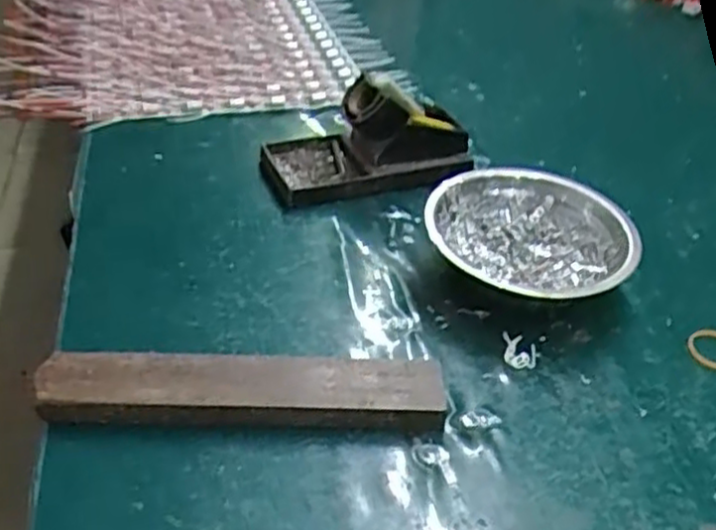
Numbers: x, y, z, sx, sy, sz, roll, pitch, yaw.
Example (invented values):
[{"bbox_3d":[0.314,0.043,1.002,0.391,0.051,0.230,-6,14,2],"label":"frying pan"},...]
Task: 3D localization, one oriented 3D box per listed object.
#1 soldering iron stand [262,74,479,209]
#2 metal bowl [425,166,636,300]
[{"bbox_3d":[0.009,-0.096,0.529,0.146,0.076,0.067,-4,40,-10],"label":"soldering iron stand"},{"bbox_3d":[0.104,-0.012,0.465,0.123,0.040,0.119,3,39,-2],"label":"metal bowl"}]

